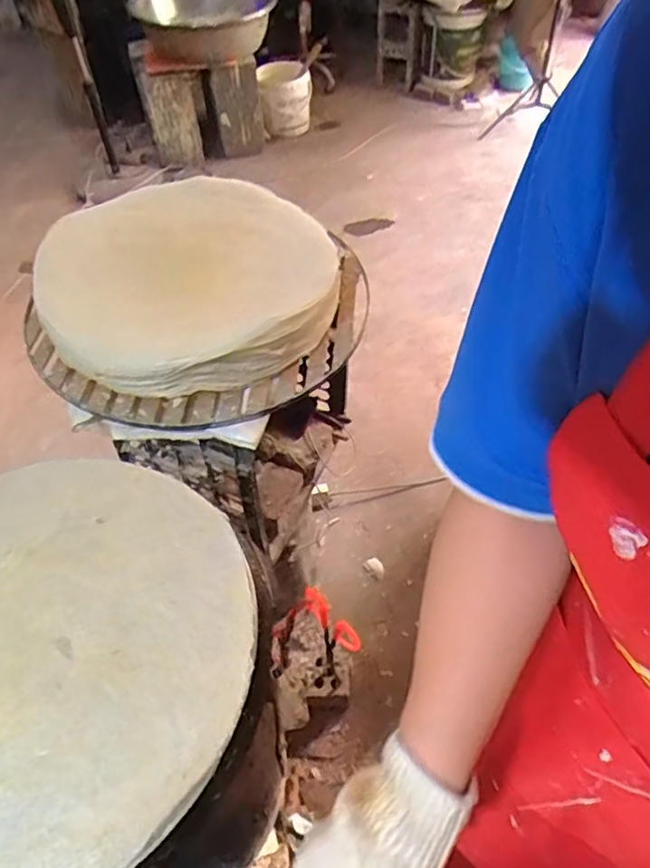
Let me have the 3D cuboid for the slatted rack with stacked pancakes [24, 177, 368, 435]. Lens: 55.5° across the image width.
[{"bbox_3d":[-0.167,-0.193,0.826,0.392,0.104,0.405,15,53,15],"label":"slatted rack with stacked pancakes"}]

